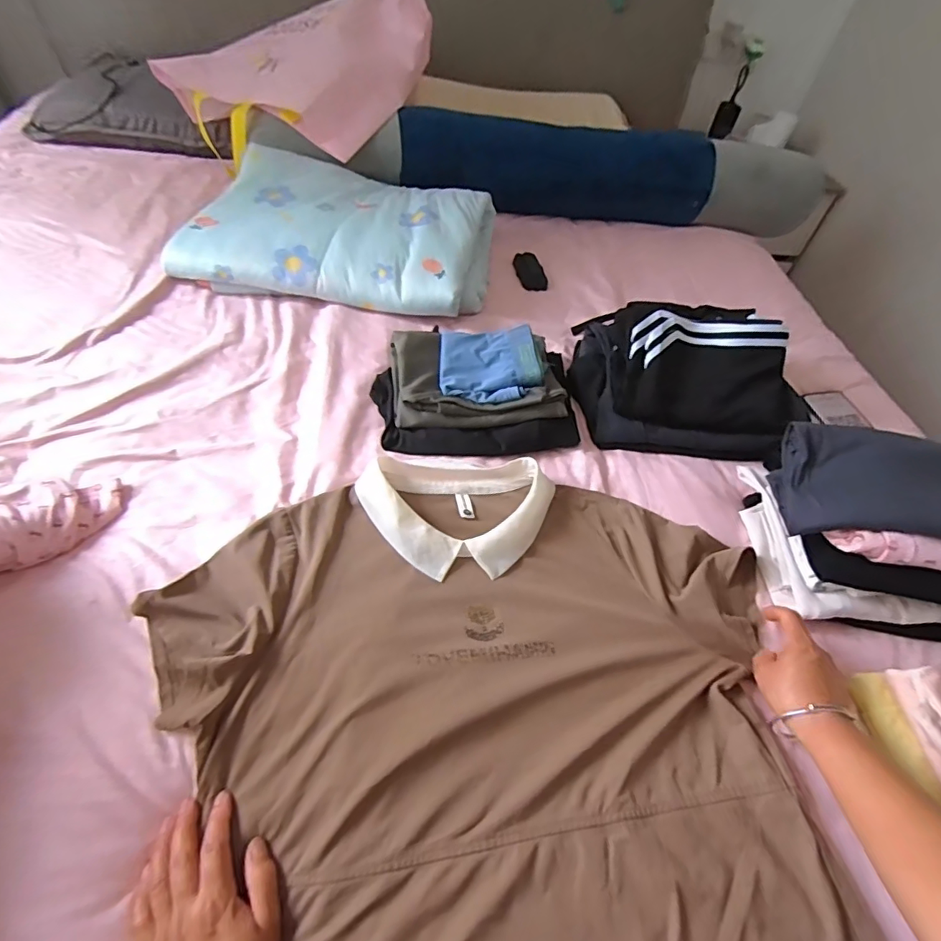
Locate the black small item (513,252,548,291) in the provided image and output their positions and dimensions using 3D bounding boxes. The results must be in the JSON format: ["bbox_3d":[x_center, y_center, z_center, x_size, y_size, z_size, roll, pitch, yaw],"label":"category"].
[{"bbox_3d":[0.122,-0.407,1.048,0.058,0.017,0.112,-2,52,-10],"label":"black small item"}]

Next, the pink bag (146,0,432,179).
[{"bbox_3d":[-0.339,-0.857,1.084,0.510,0.199,0.432,-27,60,-23],"label":"pink bag"}]

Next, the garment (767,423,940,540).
[{"bbox_3d":[0.521,0.030,0.579,0.317,0.064,0.116,10,53,2],"label":"garment"}]

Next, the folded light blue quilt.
[{"bbox_3d":[-0.231,-0.450,0.946,0.540,0.095,0.353,8,53,1],"label":"folded light blue quilt"}]

